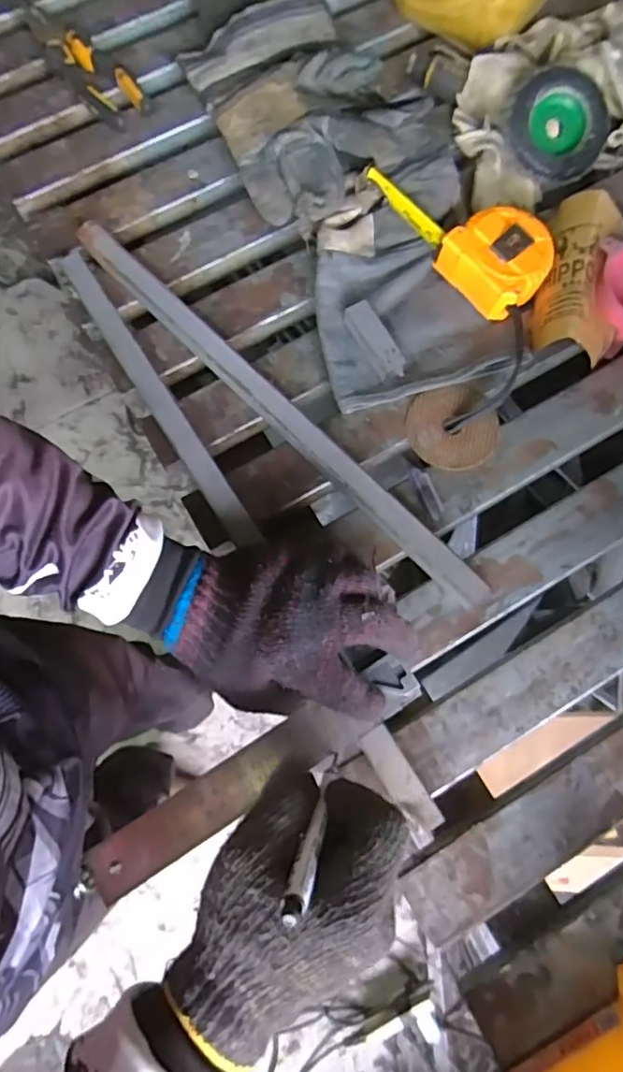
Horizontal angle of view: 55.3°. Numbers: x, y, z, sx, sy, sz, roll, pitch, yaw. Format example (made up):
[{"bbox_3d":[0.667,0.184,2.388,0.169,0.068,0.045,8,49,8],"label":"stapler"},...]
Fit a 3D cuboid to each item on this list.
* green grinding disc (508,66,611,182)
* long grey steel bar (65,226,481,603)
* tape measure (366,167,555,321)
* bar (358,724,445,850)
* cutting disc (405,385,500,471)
[{"bbox_3d":[0.219,-0.364,0.530,0.086,0.026,0.082,-1,103,-6],"label":"green grinding disc"},{"bbox_3d":[-0.031,-0.105,0.465,0.029,0.026,0.439,-43,78,-11],"label":"long grey steel bar"},{"bbox_3d":[0.132,-0.252,0.501,0.149,0.042,0.078,42,79,12],"label":"tape measure"},{"bbox_3d":[0.058,0.159,0.382,0.022,0.004,0.073,-30,75,-8],"label":"bar"},{"bbox_3d":[0.112,-0.085,0.472,0.070,0.010,0.068,0,74,1],"label":"cutting disc"}]

